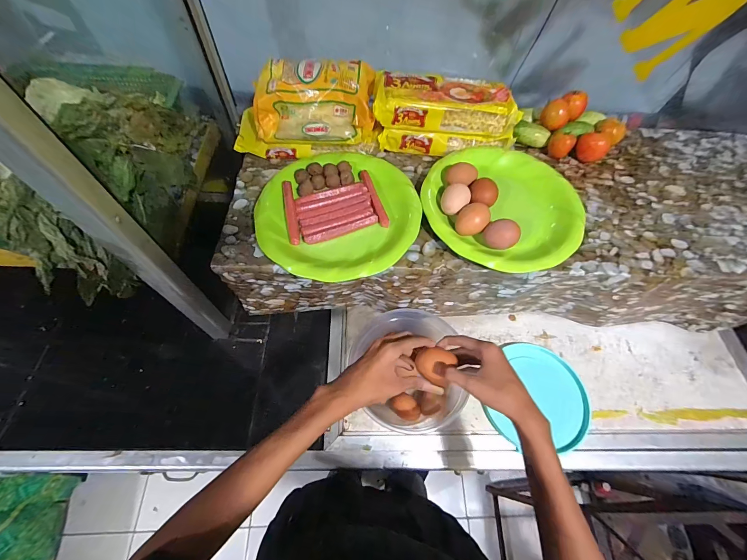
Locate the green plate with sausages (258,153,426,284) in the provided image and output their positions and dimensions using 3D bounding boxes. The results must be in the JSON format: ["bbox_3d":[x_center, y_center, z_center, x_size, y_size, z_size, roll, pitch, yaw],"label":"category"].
[{"bbox_3d":[-0.052,-0.107,0.470,0.233,0.022,0.226,1,64,-3],"label":"green plate with sausages"}]

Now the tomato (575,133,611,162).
[{"bbox_3d":[0.379,-0.228,0.549,0.050,0.043,0.037,40,69,15],"label":"tomato"}]

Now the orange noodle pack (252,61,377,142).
[{"bbox_3d":[-0.094,-0.291,0.513,0.188,0.088,0.116,0,64,-3],"label":"orange noodle pack"}]

